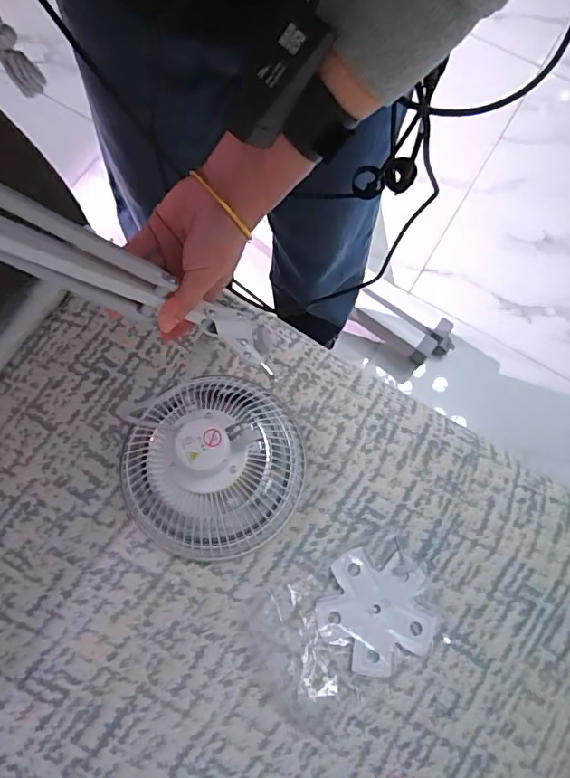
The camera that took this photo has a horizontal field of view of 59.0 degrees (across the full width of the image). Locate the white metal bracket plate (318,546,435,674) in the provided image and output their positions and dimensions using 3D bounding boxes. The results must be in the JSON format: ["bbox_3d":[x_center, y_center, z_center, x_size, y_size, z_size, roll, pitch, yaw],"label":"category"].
[{"bbox_3d":[0.091,0.225,0.515,0.113,0.006,0.114,1,73,-2],"label":"white metal bracket plate"}]

